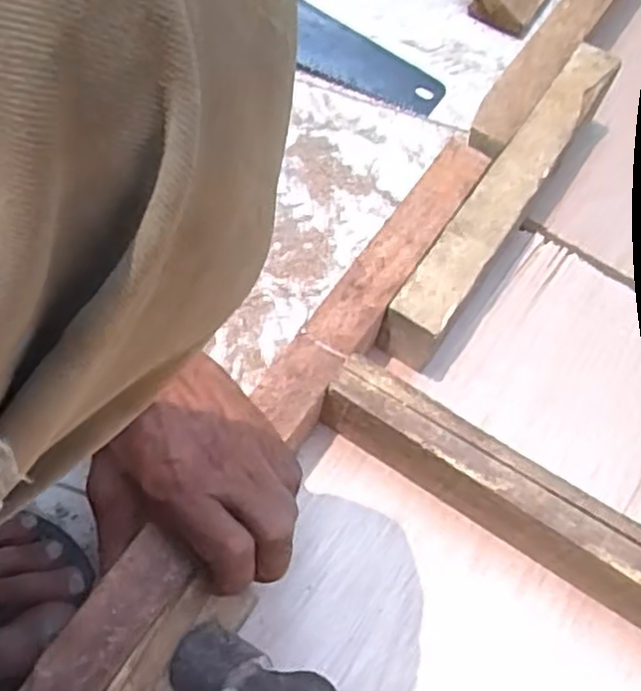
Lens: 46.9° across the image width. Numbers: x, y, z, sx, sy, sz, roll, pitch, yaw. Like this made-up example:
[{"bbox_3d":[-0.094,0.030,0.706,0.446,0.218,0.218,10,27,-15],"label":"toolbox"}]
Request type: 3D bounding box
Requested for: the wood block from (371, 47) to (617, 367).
[{"bbox_3d":[0.138,-0.108,0.547,0.037,0.065,0.294,33,60,12],"label":"wood block"}]

